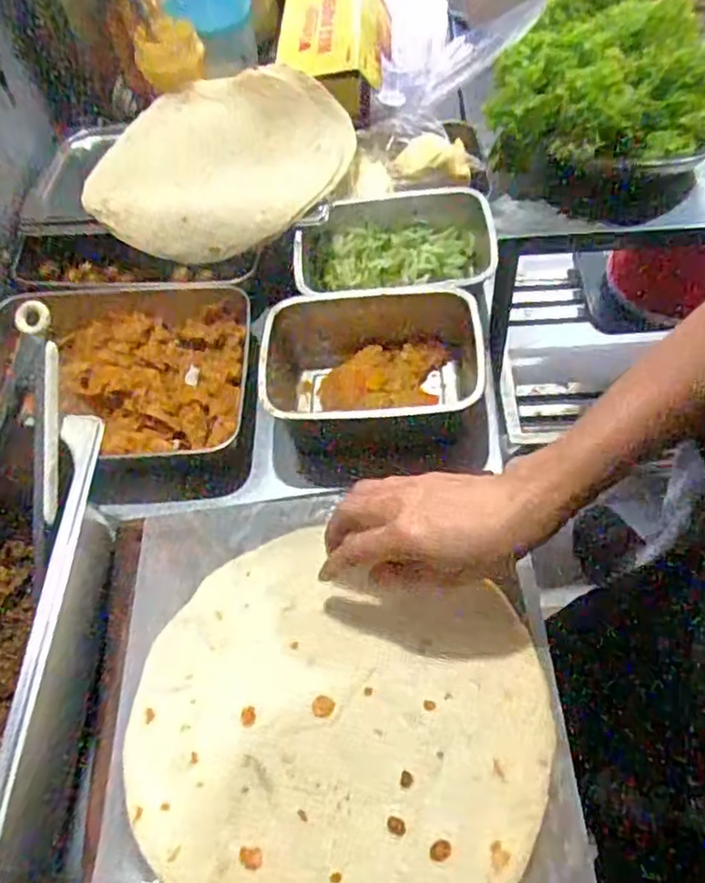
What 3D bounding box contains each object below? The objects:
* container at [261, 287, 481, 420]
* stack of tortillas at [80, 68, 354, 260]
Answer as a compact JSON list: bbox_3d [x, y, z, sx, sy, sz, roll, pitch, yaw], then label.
[{"bbox_3d":[0.018,-0.057,0.597,0.190,0.082,0.138,-5,58,2],"label":"container"},{"bbox_3d":[-0.135,-0.293,0.712,0.270,0.055,0.245,0,58,5],"label":"stack of tortillas"}]

